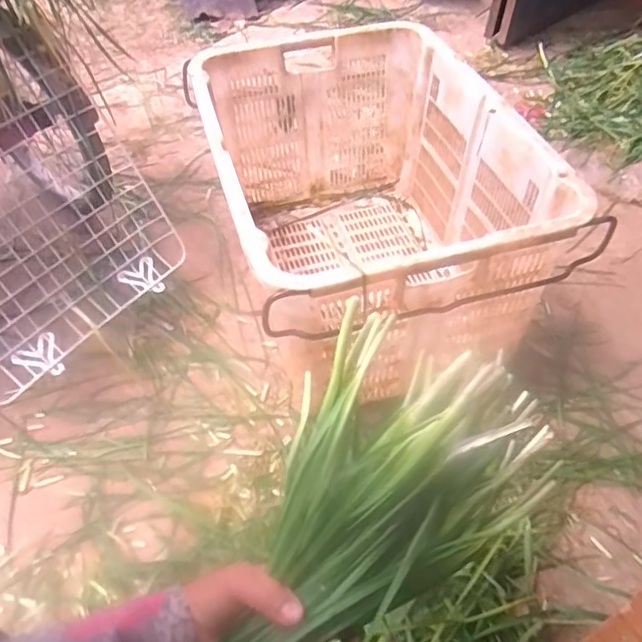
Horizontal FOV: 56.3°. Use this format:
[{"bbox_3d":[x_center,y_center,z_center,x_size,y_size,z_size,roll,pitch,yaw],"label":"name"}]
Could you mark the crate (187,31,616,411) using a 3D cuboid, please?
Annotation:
[{"bbox_3d":[0.070,-0.210,1.123,0.489,0.404,0.704,-14,50,-10],"label":"crate"}]

